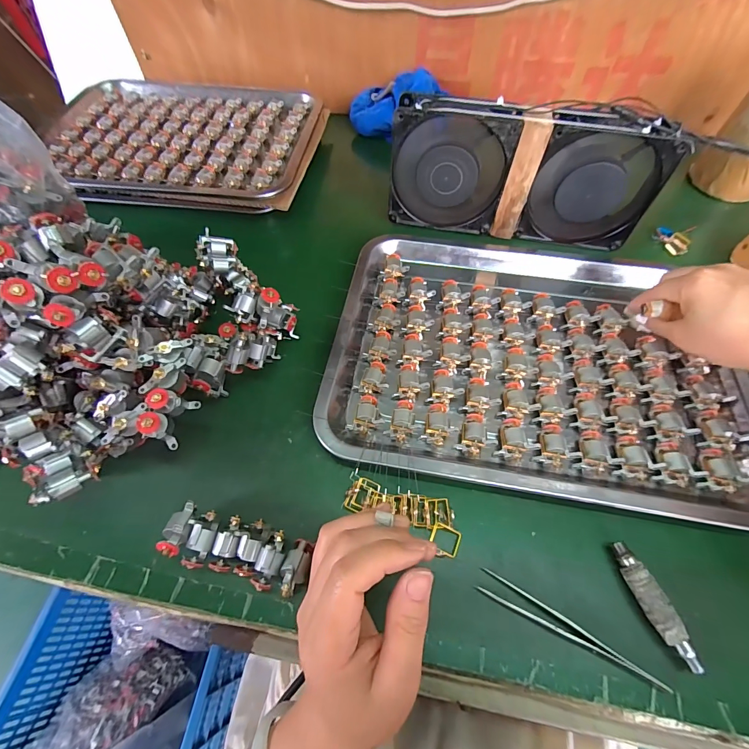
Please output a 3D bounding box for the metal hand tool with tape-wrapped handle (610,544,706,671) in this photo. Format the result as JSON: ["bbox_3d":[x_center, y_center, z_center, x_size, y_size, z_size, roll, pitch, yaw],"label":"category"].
[{"bbox_3d":[0.174,0.144,0.233,0.013,0.020,0.070,-15,60,-8],"label":"metal hand tool with tape-wrapped handle"}]

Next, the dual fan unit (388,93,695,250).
[{"bbox_3d":[0.151,-0.211,0.386,0.265,0.113,0.042,9,57,6],"label":"dual fan unit"}]

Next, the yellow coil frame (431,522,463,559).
[{"bbox_3d":[0.049,0.115,0.256,0.020,0.004,0.019,21,61,13],"label":"yellow coil frame"}]

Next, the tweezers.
[{"bbox_3d":[0.119,0.159,0.228,0.111,0.008,0.014,27,63,16],"label":"tweezers"}]

